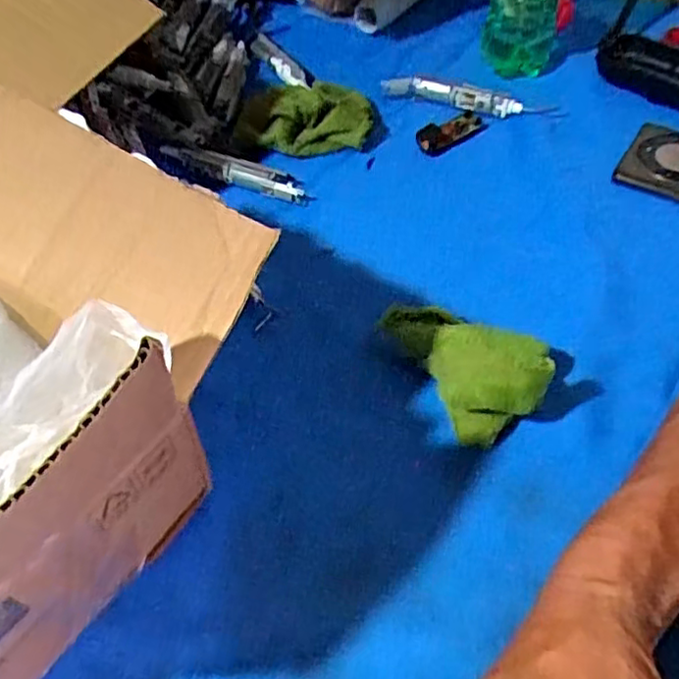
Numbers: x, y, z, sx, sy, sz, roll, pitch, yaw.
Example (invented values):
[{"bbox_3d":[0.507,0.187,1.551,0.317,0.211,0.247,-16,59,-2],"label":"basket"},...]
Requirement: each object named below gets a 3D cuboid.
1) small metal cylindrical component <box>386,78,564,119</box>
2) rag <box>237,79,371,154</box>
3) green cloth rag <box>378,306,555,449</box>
[{"bbox_3d":[0.107,-0.200,0.545,0.146,0.016,0.026,16,54,16],"label":"small metal cylindrical component"},{"bbox_3d":[-0.028,-0.185,0.535,0.105,0.026,0.068,0,52,4],"label":"rag"},{"bbox_3d":[0.074,0.006,0.371,0.064,0.046,0.099,-27,55,-17],"label":"green cloth rag"}]

